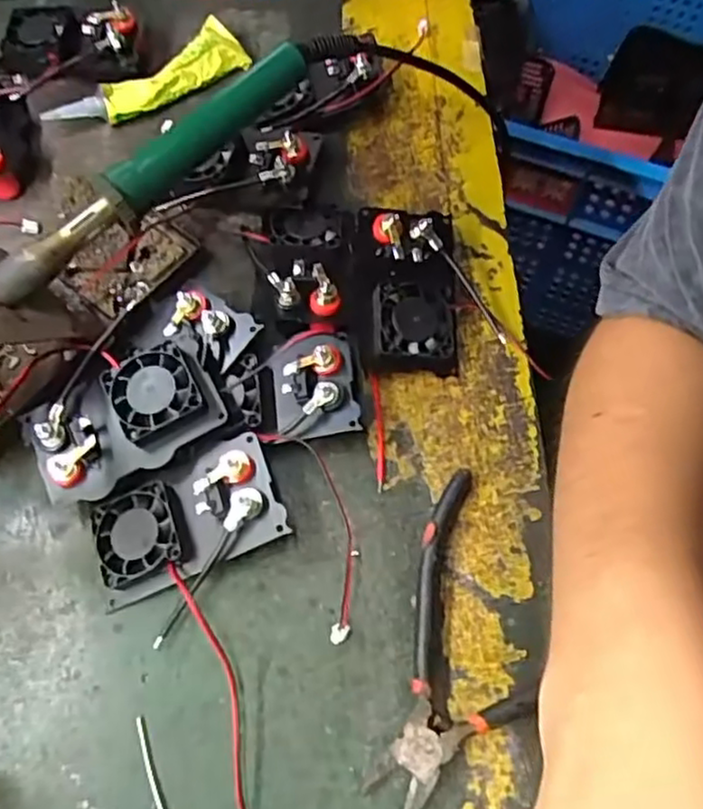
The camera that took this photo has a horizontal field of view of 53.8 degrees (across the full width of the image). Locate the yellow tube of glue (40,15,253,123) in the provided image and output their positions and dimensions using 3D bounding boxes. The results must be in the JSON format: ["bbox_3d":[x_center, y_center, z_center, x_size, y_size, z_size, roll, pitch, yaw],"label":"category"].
[{"bbox_3d":[-0.128,-0.204,0.439,0.129,0.021,0.027,-31,71,-12],"label":"yellow tube of glue"}]

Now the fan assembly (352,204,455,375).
[{"bbox_3d":[0.029,-0.065,0.373,0.052,0.034,0.091,-1,67,0],"label":"fan assembly"}]

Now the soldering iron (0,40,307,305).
[{"bbox_3d":[-0.095,-0.113,0.334,0.022,0.026,0.191,42,73,16],"label":"soldering iron"}]

